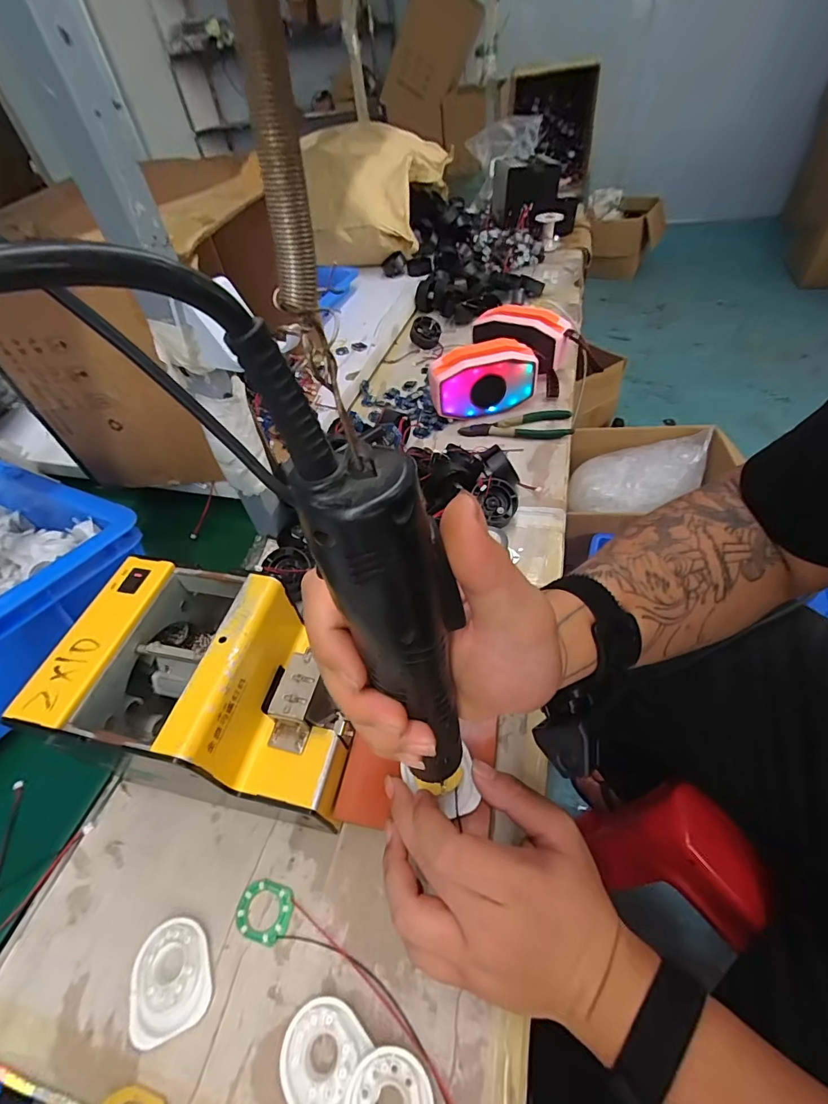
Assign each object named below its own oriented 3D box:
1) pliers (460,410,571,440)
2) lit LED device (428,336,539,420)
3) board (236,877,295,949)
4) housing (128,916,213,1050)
[{"bbox_3d":[0.141,-0.181,0.625,0.146,0.011,0.053,4,50,11],"label":"pliers"},{"bbox_3d":[0.098,-0.246,0.637,0.145,0.083,0.056,-10,49,-2],"label":"lit LED device"},{"bbox_3d":[-0.103,0.246,0.308,0.038,0.004,0.032,6,50,12],"label":"board"},{"bbox_3d":[-0.157,0.274,0.290,0.048,0.005,0.057,-20,50,-10],"label":"housing"}]

